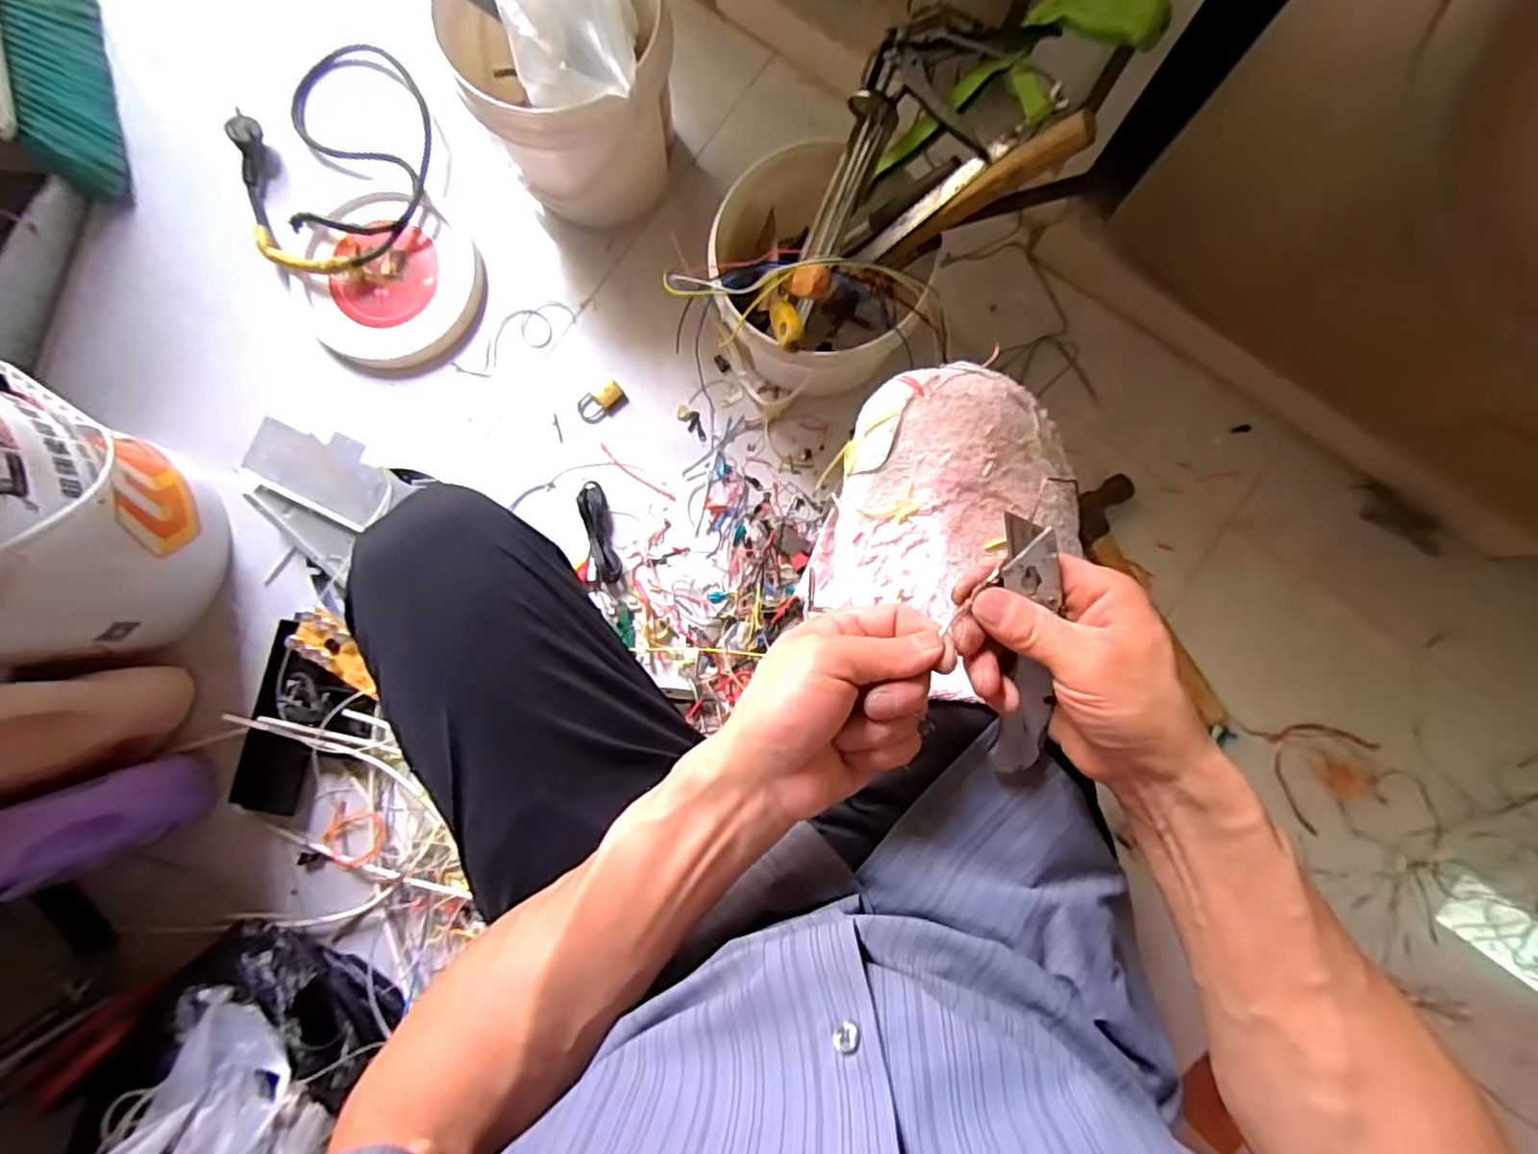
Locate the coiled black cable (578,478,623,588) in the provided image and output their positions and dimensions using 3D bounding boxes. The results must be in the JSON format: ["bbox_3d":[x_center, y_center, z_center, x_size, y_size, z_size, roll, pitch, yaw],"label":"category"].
[{"bbox_3d":[-0.205,-0.052,0.804,0.037,0.016,0.124,-10,84,0],"label":"coiled black cable"}]

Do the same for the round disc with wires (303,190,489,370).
[{"bbox_3d":[-0.468,-0.363,0.823,0.210,0.030,0.204,0,84,1],"label":"round disc with wires"}]

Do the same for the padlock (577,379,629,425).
[{"bbox_3d":[-0.207,-0.215,0.821,0.061,0.013,0.036,-30,85,-2],"label":"padlock"}]

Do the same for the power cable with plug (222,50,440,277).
[{"bbox_3d":[-0.528,-0.505,0.823,0.246,0.042,0.280,43,86,4],"label":"power cable with plug"}]

